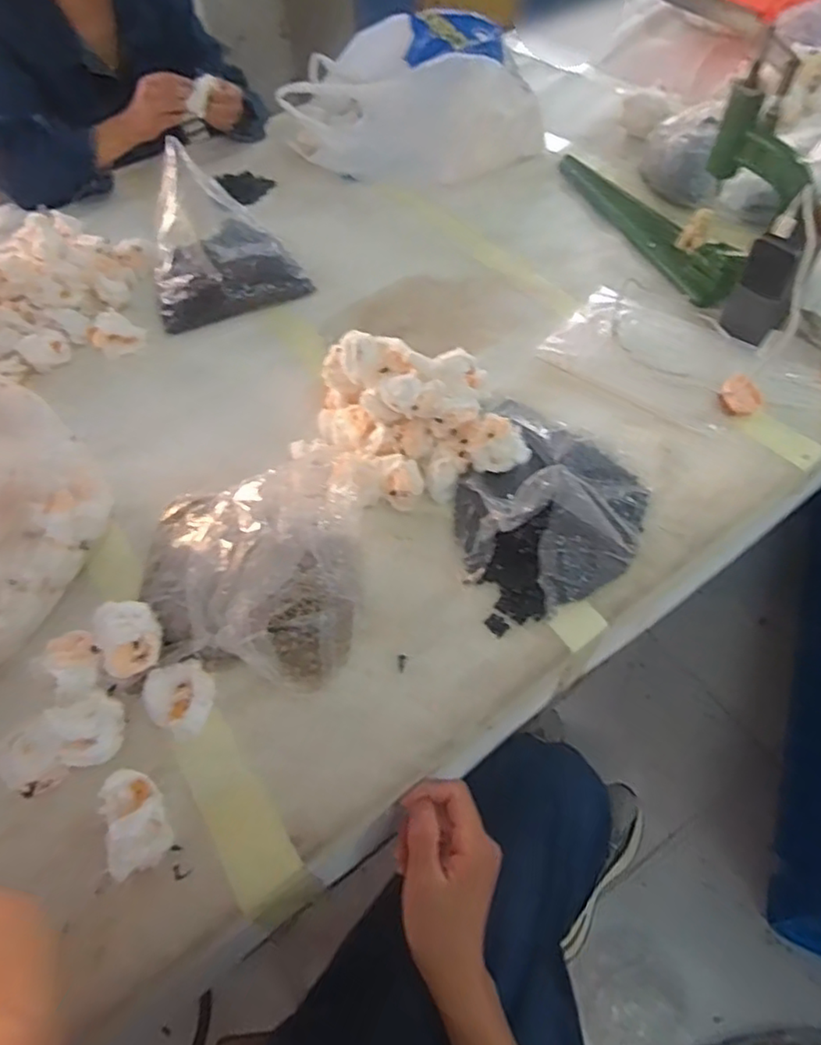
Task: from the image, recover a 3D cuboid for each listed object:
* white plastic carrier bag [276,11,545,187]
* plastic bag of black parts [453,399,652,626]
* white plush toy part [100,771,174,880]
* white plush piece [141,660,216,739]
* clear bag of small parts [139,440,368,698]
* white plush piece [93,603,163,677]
[{"bbox_3d":[0.012,-0.692,1.007,0.397,0.164,0.280,1,55,5],"label":"white plastic carrier bag"},{"bbox_3d":[0.130,-0.023,0.560,0.194,0.086,0.164,-29,58,-16],"label":"plastic bag of black parts"},{"bbox_3d":[-0.191,0.209,0.432,0.036,0.037,0.063,-23,57,-13],"label":"white plush toy part"},{"bbox_3d":[-0.178,0.139,0.484,0.058,0.028,0.049,37,64,25],"label":"white plush piece"},{"bbox_3d":[-0.143,0.024,0.542,0.195,0.062,0.223,-1,55,3],"label":"clear bag of small parts"},{"bbox_3d":[-0.226,0.090,0.492,0.044,0.031,0.056,-26,57,-14],"label":"white plush piece"}]

